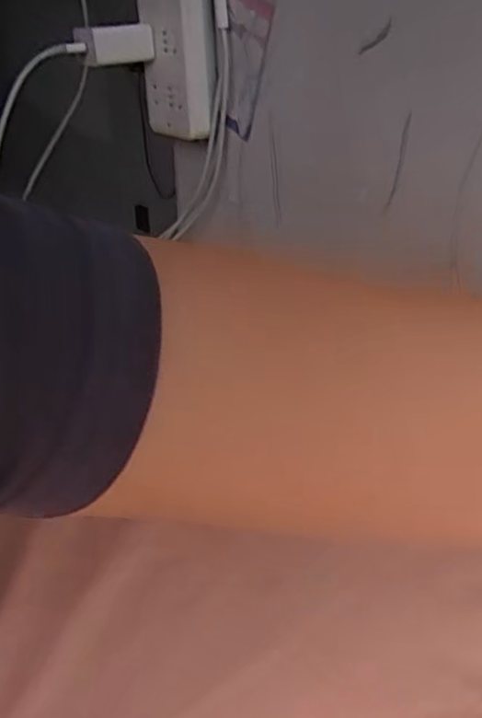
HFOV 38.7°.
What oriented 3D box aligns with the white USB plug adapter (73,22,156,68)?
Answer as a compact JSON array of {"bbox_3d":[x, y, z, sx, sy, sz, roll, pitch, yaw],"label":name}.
[{"bbox_3d":[-0.102,-0.253,0.555,0.060,0.029,0.023,-9,29,-13],"label":"white USB plug adapter"}]

